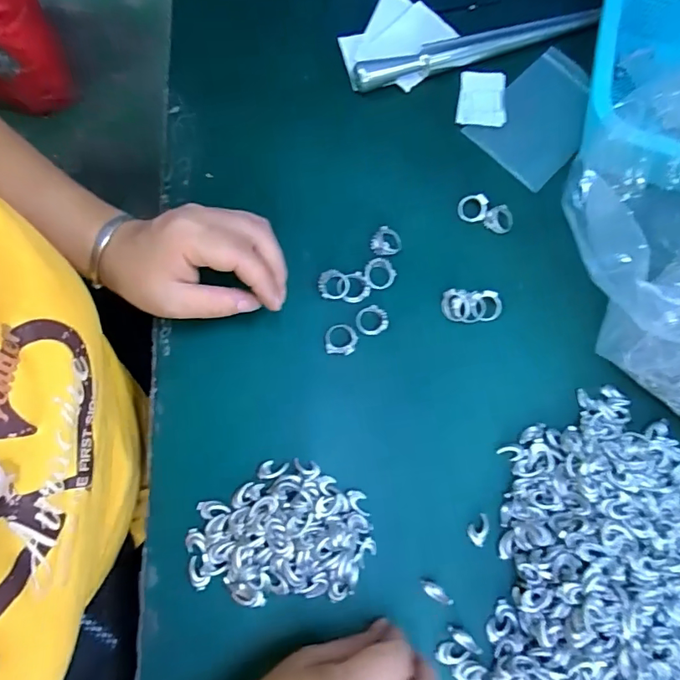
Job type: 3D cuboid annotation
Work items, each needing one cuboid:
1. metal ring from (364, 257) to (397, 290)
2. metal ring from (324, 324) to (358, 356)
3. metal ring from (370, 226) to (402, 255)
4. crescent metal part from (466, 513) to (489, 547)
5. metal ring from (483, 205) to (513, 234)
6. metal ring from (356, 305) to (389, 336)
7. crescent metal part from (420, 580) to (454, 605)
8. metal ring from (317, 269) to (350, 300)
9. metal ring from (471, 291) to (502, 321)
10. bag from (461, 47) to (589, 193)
[{"bbox_3d":[0.030,-0.050,0.360,0.022,0.004,0.024,1,75,-3],"label":"metal ring"},{"bbox_3d":[0.000,-0.001,0.347,0.023,0.004,0.022,1,75,-3],"label":"metal ring"},{"bbox_3d":[0.035,-0.075,0.368,0.023,0.005,0.022,1,75,-3],"label":"metal ring"},{"bbox_3d":[0.093,0.127,0.324,0.013,0.004,0.021,22,77,4],"label":"crescent metal part"},{"bbox_3d":[0.125,-0.094,0.376,0.021,0.011,0.022,1,75,-3],"label":"metal ring"},{"bbox_3d":[0.023,-0.015,0.351,0.022,0.006,0.022,1,75,-3],"label":"metal ring"},{"bbox_3d":[0.062,0.163,0.309,0.022,0.005,0.009,27,77,5],"label":"crescent metal part"},{"bbox_3d":[-0.005,-0.041,0.355,0.023,0.004,0.022,0,92,-6],"label":"metal ring"},{"bbox_3d":[0.109,-0.025,0.357,0.024,0.004,0.023,-3,105,-12],"label":"metal ring"},{"bbox_3d":[0.168,-0.185,0.394,0.078,0.010,0.110,44,77,8],"label":"bag"}]

